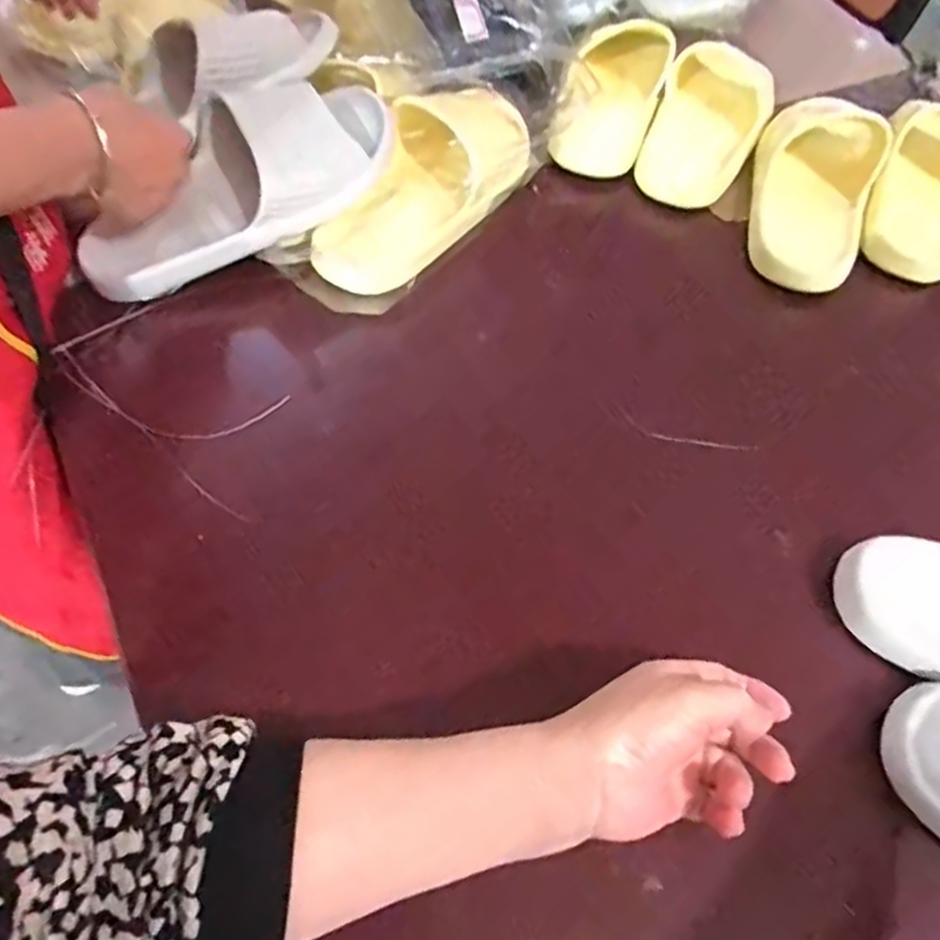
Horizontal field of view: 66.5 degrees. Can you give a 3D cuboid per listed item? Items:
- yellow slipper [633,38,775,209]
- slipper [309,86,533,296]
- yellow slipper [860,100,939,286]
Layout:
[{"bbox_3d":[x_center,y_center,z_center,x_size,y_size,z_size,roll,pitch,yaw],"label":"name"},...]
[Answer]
[{"bbox_3d":[0.226,-0.334,0.687,0.097,0.061,0.188,25,59,11],"label":"yellow slipper"},{"bbox_3d":[-0.030,-0.238,0.587,0.096,0.063,0.240,29,60,14],"label":"slipper"},{"bbox_3d":[0.418,-0.258,0.650,0.102,0.059,0.197,28,60,13],"label":"yellow slipper"}]

